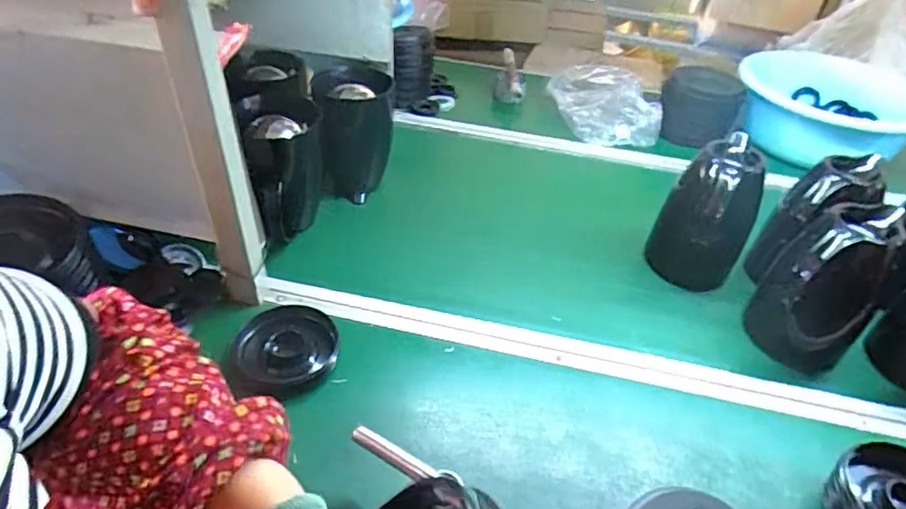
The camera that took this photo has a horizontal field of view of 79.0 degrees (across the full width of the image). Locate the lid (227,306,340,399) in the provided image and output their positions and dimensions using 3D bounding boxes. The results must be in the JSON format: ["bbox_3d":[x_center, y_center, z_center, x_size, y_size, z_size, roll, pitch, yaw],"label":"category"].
[{"bbox_3d":[-0.203,0.115,0.669,0.114,0.032,0.116,3,40,-3],"label":"lid"}]

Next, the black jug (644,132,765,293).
[{"bbox_3d":[0.368,-0.058,0.807,0.115,0.198,0.123,-24,48,-31],"label":"black jug"}]

